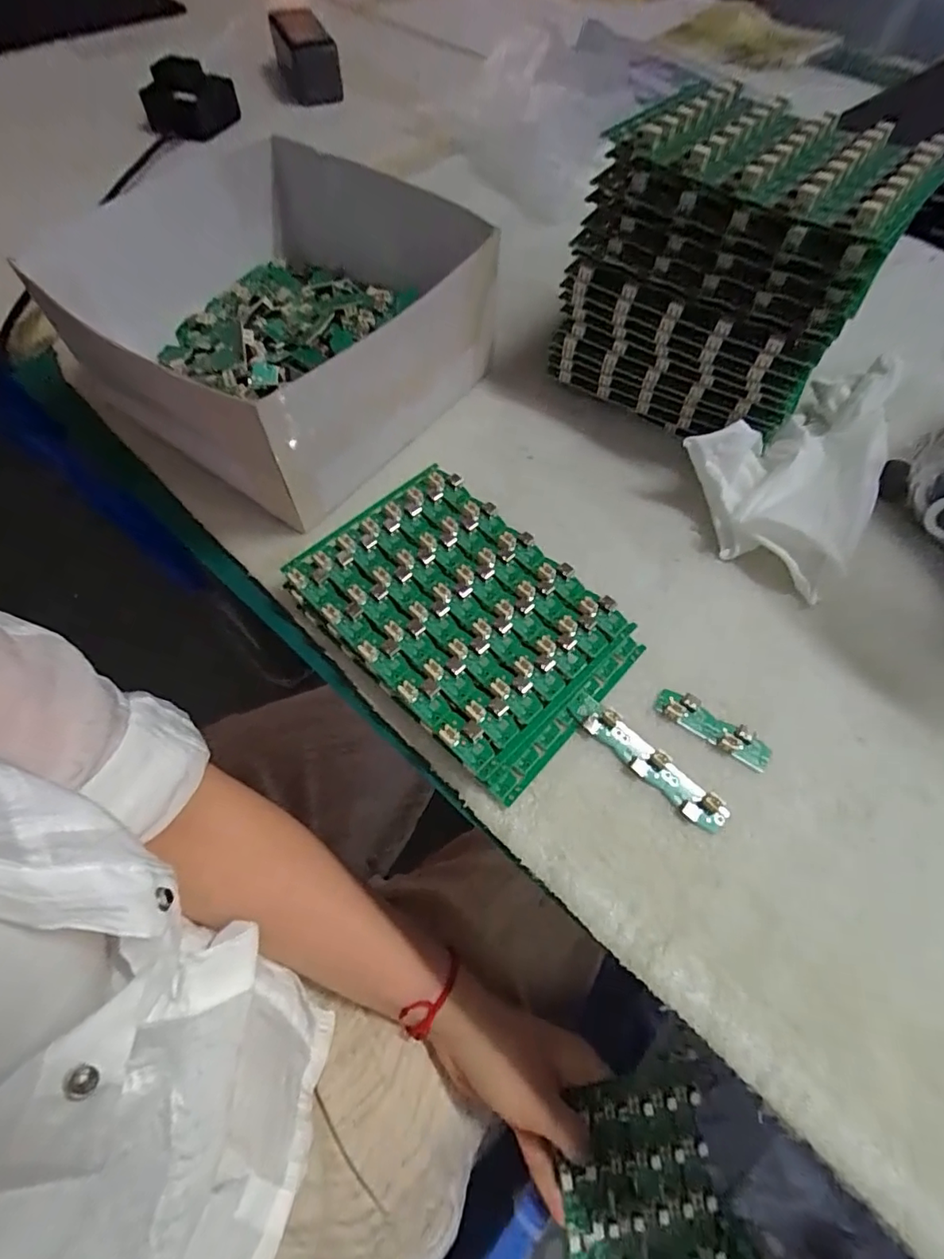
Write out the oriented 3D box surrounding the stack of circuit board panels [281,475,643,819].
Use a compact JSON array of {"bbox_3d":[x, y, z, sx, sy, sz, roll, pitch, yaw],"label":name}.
[{"bbox_3d":[-0.005,-0.009,0.291,0.169,0.024,0.120,42,68,19],"label":"stack of circuit board panels"}]

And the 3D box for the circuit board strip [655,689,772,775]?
[{"bbox_3d":[0.125,0.050,0.273,0.059,0.005,0.019,30,65,14],"label":"circuit board strip"}]

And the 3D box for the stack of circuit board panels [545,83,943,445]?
[{"bbox_3d":[0.157,-0.230,0.341,0.167,0.133,0.126,27,64,13],"label":"stack of circuit board panels"}]

